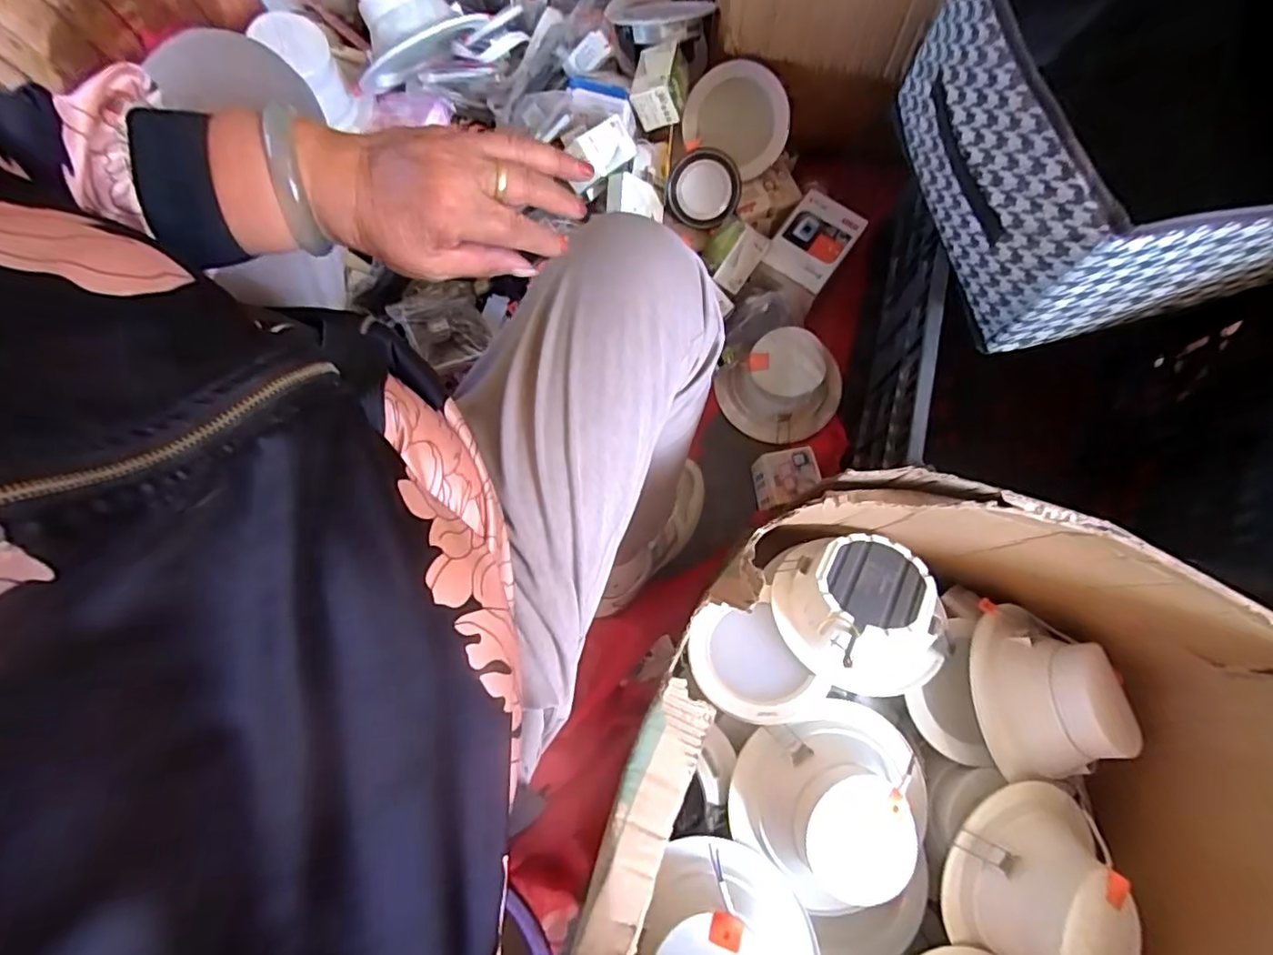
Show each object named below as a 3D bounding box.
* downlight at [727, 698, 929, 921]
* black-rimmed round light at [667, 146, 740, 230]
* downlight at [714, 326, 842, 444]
[{"bbox_3d":[0.172,0.282,0.543,0.149,0.070,0.164,39,80,9],"label":"downlight"},{"bbox_3d":[0.086,-0.366,0.786,0.090,0.091,0.021,6,37,7],"label":"black-rimmed round light"},{"bbox_3d":[0.191,-0.118,0.811,0.151,0.101,0.134,38,80,9],"label":"downlight"}]

